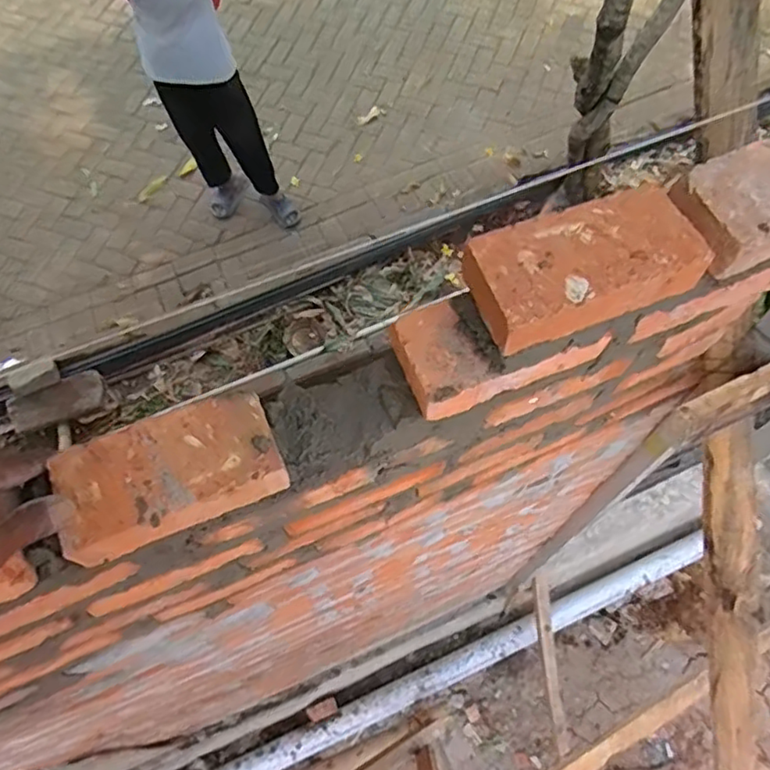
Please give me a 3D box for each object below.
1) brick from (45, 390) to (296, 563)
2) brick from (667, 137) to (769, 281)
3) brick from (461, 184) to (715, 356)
[{"bbox_3d":[-0.154,0.063,0.451,0.149,0.044,0.073,-22,65,-10],"label":"brick"},{"bbox_3d":[0.274,-0.136,0.473,0.097,0.037,0.078,-21,65,-9],"label":"brick"},{"bbox_3d":[0.137,-0.085,0.449,0.167,0.040,0.078,-20,65,-9],"label":"brick"}]

